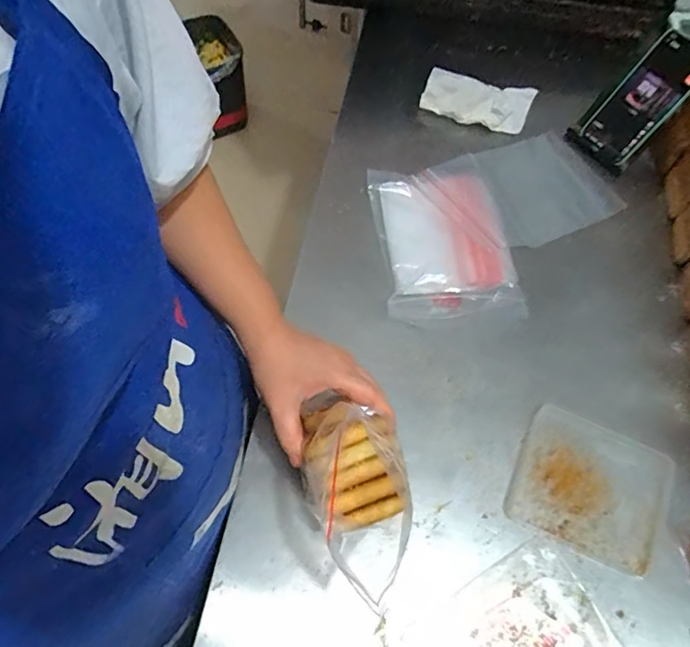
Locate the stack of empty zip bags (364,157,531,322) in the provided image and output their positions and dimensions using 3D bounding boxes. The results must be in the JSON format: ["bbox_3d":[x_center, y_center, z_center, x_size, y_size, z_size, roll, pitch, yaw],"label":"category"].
[{"bbox_3d":[0.118,-0.118,0.657,0.153,0.035,0.239,-5,60,-3],"label":"stack of empty zip bags"}]

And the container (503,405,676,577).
[{"bbox_3d":[0.248,0.167,0.538,0.150,0.017,0.124,24,64,9],"label":"container"}]

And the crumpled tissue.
[{"bbox_3d":[0.194,-0.334,0.788,0.155,0.033,0.100,22,64,8],"label":"crumpled tissue"}]

